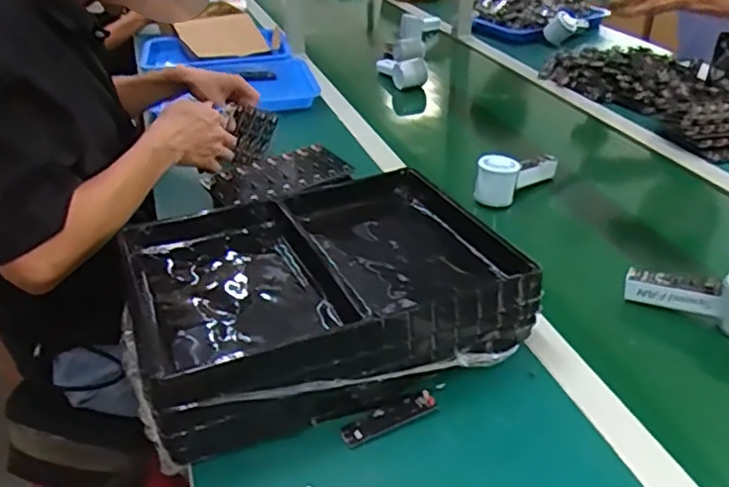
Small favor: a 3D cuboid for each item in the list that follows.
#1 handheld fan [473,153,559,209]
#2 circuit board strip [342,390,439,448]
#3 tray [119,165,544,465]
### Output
[{"bbox_3d":[0.234,-0.111,0.944,0.178,0.064,0.056,-27,40,-34],"label":"handheld fan"},{"bbox_3d":[0.024,0.159,0.576,0.093,0.005,0.025,-18,36,-24],"label":"circuit board strip"},{"bbox_3d":[-0.063,0.037,0.691,0.381,0.084,0.321,-14,34,-18],"label":"tray"}]

